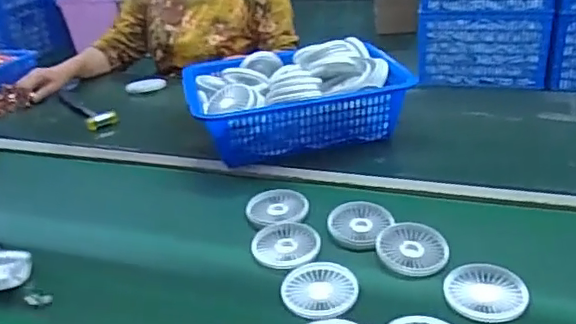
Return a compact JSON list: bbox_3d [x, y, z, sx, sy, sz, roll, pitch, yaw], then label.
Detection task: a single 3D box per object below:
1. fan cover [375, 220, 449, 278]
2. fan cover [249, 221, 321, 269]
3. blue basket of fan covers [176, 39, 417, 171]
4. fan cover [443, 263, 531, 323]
[{"bbox_3d":[0.159,0.108,0.742,0.088,0.014,0.088,16,36,35],"label":"fan cover"},{"bbox_3d":[-0.003,0.110,0.786,0.094,0.018,0.094,8,32,25],"label":"fan cover"},{"bbox_3d":[0.015,-0.115,1.045,0.372,0.144,0.231,-11,29,-7],"label":"blue basket of fan covers"},{"bbox_3d":[0.224,0.146,0.658,0.089,0.011,0.081,7,31,24],"label":"fan cover"}]

